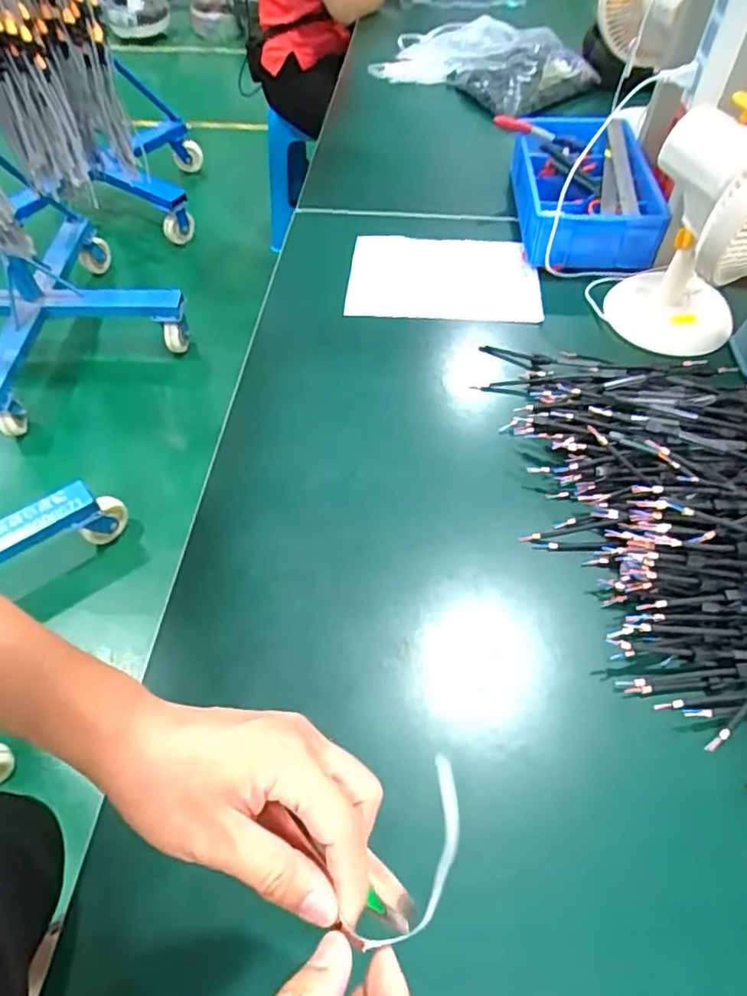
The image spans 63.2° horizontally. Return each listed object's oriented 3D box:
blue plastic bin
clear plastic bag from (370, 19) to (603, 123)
[{"bbox_3d":[0.341,-0.495,0.990,0.211,0.108,0.325,4,54,4],"label":"blue plastic bin"},{"bbox_3d":[0.227,-0.941,1.295,0.435,0.119,0.206,38,64,26],"label":"clear plastic bag"}]

